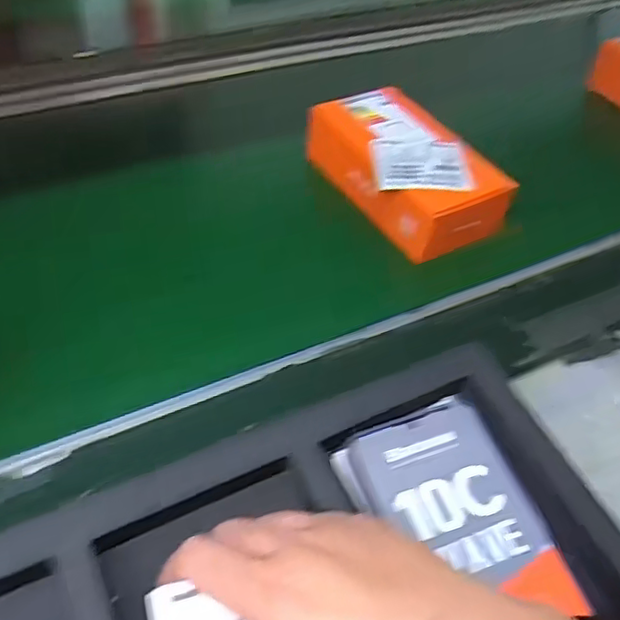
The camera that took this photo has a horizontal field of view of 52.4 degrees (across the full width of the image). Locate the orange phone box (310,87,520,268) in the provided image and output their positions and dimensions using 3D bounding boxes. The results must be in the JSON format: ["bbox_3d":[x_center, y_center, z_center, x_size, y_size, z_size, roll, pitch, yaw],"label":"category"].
[{"bbox_3d":[0.094,-0.143,0.621,0.111,0.064,0.198,-22,54,-24],"label":"orange phone box"}]

